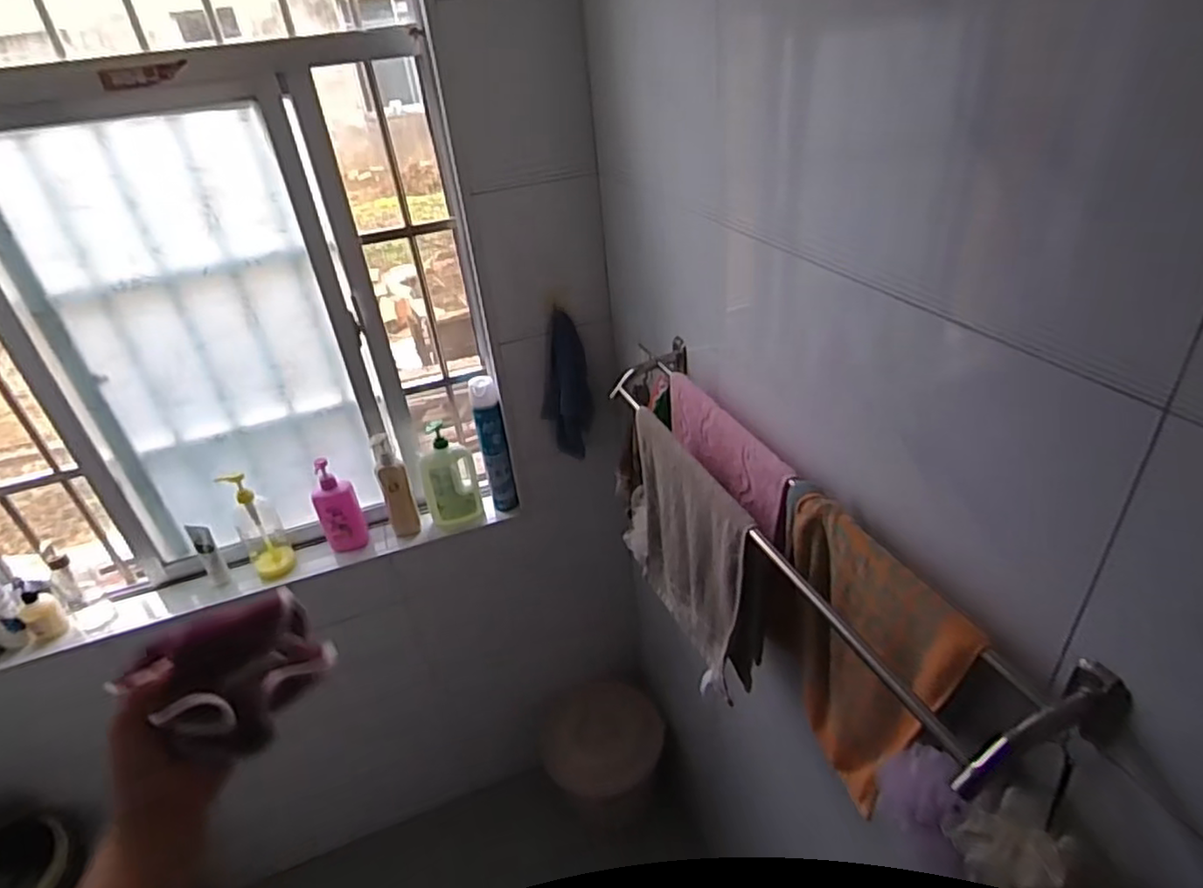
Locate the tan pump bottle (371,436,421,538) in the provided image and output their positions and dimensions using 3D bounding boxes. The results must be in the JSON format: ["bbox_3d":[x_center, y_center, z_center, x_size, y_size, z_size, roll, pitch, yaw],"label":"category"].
[{"bbox_3d":[-0.483,0.100,1.563,0.069,0.247,0.063,-16,34,-14],"label":"tan pump bottle"}]

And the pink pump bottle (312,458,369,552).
[{"bbox_3d":[-0.610,0.147,1.540,0.093,0.229,0.046,-22,36,-22],"label":"pink pump bottle"}]

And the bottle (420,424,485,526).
[{"bbox_3d":[-0.364,0.077,1.591,0.126,0.256,0.060,-13,33,-11],"label":"bottle"}]

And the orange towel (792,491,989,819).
[{"bbox_3d":[0.287,0.251,0.775,0.052,0.334,0.269,-16,34,-14],"label":"orange towel"}]

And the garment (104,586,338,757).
[{"bbox_3d":[-0.279,0.175,0.512,0.085,0.068,0.127,23,43,38],"label":"garment"}]

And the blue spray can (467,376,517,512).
[{"bbox_3d":[-0.255,0.005,1.576,0.056,0.336,0.072,-16,34,-15],"label":"blue spray can"}]

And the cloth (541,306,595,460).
[{"bbox_3d":[-0.077,-0.122,1.453,0.093,0.311,0.073,21,42,35],"label":"cloth"}]

